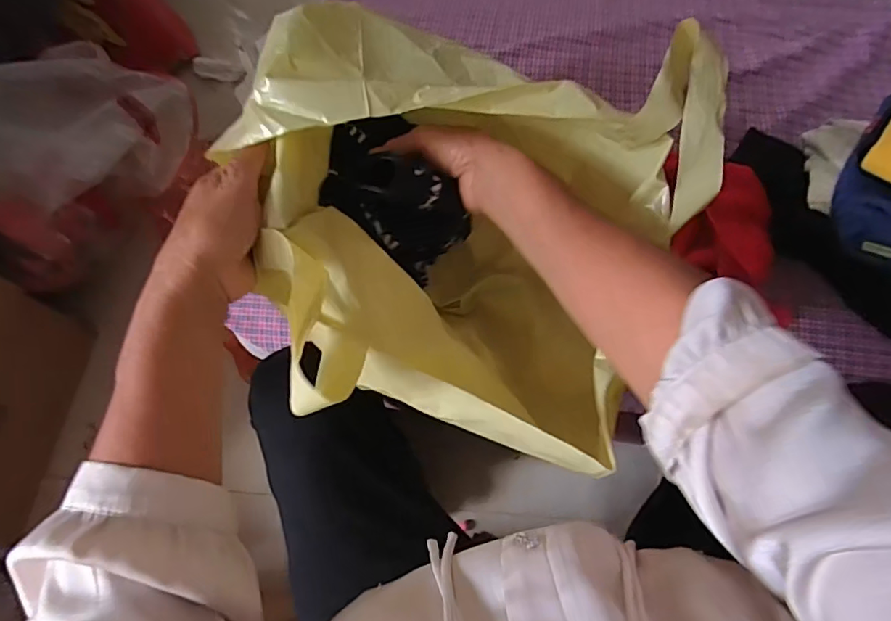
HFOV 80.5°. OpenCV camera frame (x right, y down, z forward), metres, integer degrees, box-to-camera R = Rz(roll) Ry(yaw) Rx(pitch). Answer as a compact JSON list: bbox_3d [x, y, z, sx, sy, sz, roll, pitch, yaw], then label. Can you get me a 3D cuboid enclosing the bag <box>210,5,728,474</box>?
[{"bbox_3d":[0.031,-0.023,0.415,0.301,0.266,0.269,1,68,1],"label":"bag"}]

